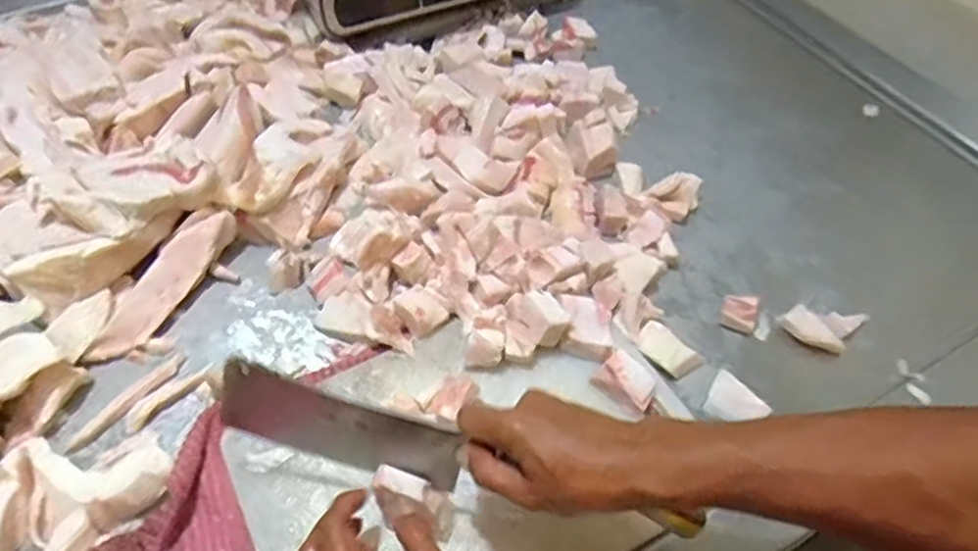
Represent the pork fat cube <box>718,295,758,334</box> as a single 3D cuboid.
[{"bbox_3d":[0.233,0.034,0.637,0.031,0.019,0.035,17,53,11],"label":"pork fat cube"}]

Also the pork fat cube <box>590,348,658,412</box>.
[{"bbox_3d":[0.116,0.089,0.575,0.048,0.023,0.033,35,58,23],"label":"pork fat cube"}]

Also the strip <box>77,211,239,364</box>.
[{"bbox_3d":[-0.294,0.008,0.620,0.040,0.012,0.167,41,70,-18],"label":"strip"}]

